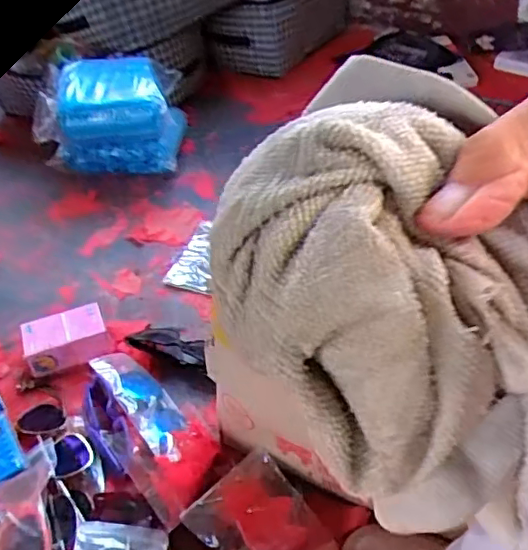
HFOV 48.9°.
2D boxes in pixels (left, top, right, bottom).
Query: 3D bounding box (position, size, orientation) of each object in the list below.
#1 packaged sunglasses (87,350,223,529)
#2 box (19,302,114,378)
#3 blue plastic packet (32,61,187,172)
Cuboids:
[{"bbox_3d":[-0.139,0.173,0.670,0.104,0.045,0.255,-21,35,-26],"label":"packaged sunglasses"},{"bbox_3d":[-0.266,0.086,0.781,0.105,0.033,0.075,-16,45,-21],"label":"box"},{"bbox_3d":[-0.271,-0.284,1.052,0.241,0.172,0.162,-5,42,-11],"label":"blue plastic packet"}]

